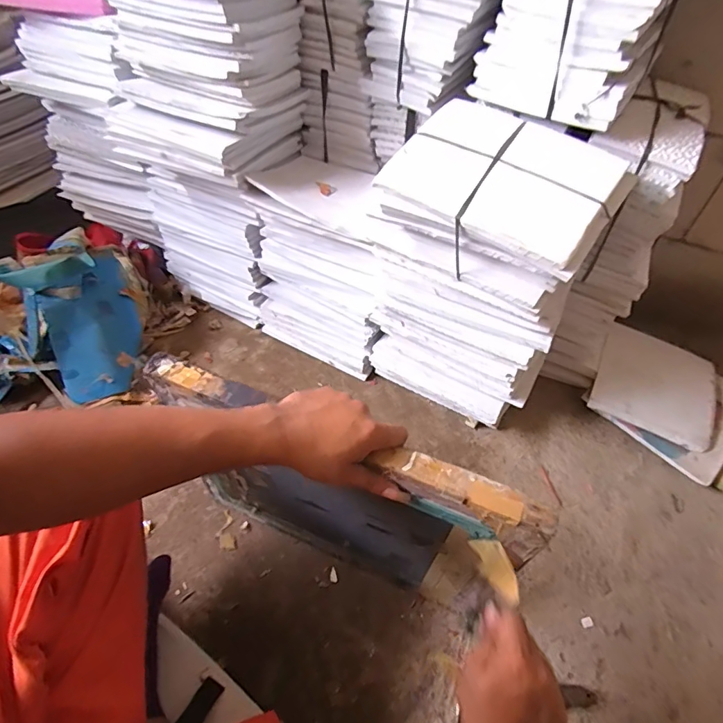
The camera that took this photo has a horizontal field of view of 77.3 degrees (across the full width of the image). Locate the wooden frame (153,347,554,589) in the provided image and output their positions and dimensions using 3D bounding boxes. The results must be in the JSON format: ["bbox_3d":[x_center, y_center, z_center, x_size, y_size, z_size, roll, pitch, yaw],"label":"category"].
[{"bbox_3d":[-0.027,0.182,0.581,0.439,0.362,0.032,16,51,15],"label":"wooden frame"}]

